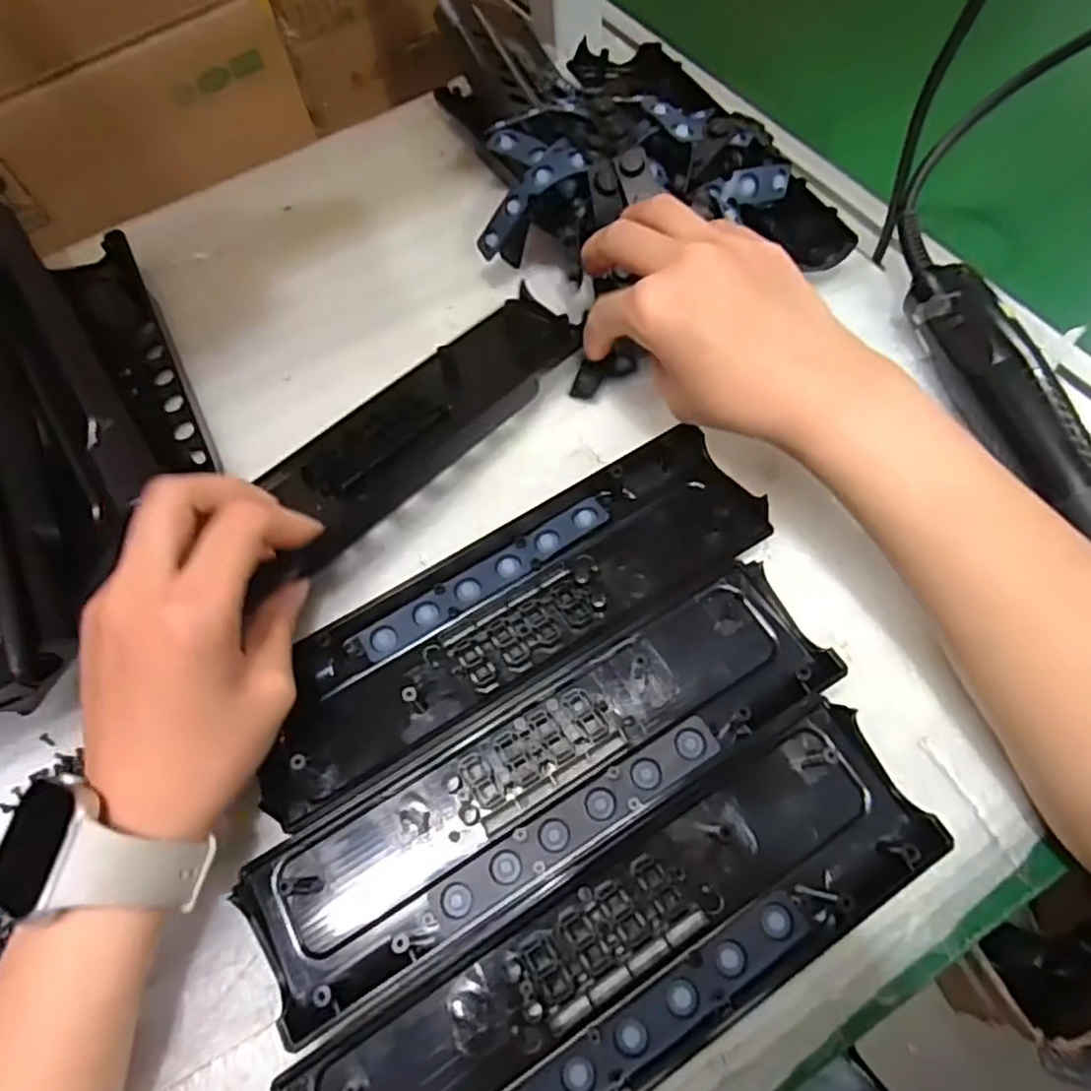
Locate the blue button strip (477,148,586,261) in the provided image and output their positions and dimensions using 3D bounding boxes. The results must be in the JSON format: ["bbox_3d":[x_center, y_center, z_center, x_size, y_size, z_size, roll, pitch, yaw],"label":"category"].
[{"bbox_3d":[-0.011,-0.186,0.379,0.071,0.018,0.012,-37,58,24],"label":"blue button strip"}]

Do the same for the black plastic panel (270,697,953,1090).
[{"bbox_3d":[0.030,0.152,0.254,0.246,0.018,0.068,-30,66,-11],"label":"black plastic panel"}]

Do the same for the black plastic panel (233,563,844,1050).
[{"bbox_3d":[0.003,0.093,0.282,0.246,0.016,0.066,-29,65,-10],"label":"black plastic panel"}]

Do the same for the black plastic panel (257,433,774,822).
[{"bbox_3d":[-0.017,0.025,0.318,0.243,0.016,0.072,-30,65,-10],"label":"black plastic panel"}]

